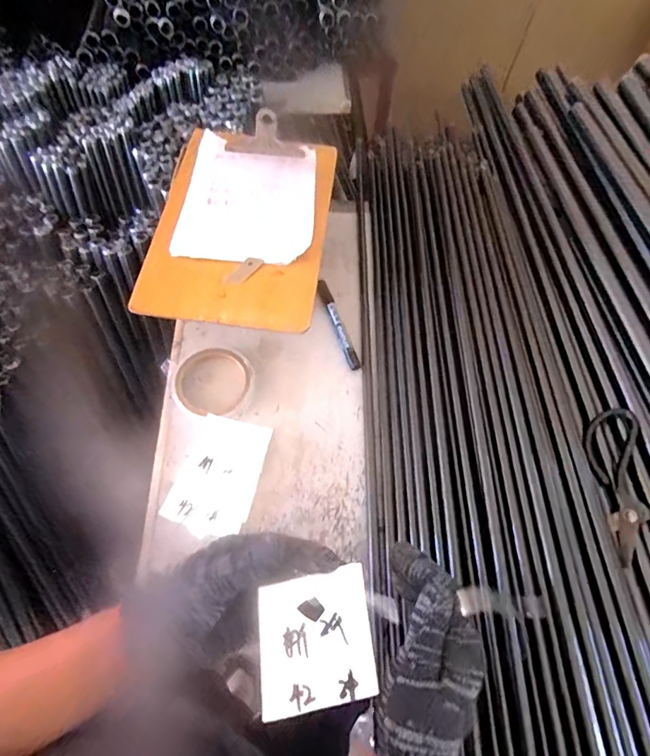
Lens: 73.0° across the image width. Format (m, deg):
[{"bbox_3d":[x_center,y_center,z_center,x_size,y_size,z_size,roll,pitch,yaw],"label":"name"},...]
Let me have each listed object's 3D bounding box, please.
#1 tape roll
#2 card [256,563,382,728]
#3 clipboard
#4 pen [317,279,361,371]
[{"bbox_3d":[-0.137,0.003,0.536,0.088,0.017,0.089,38,73,16],"label":"tape roll"},{"bbox_3d":[-0.005,0.182,0.306,0.077,0.006,0.080,-4,67,-9],"label":"card"},{"bbox_3d":[-0.096,-0.191,0.518,0.187,0.016,0.286,6,67,4],"label":"clipboard"},{"bbox_3d":[0.017,-0.073,0.583,0.017,0.009,0.137,-19,68,-7],"label":"pen"}]

